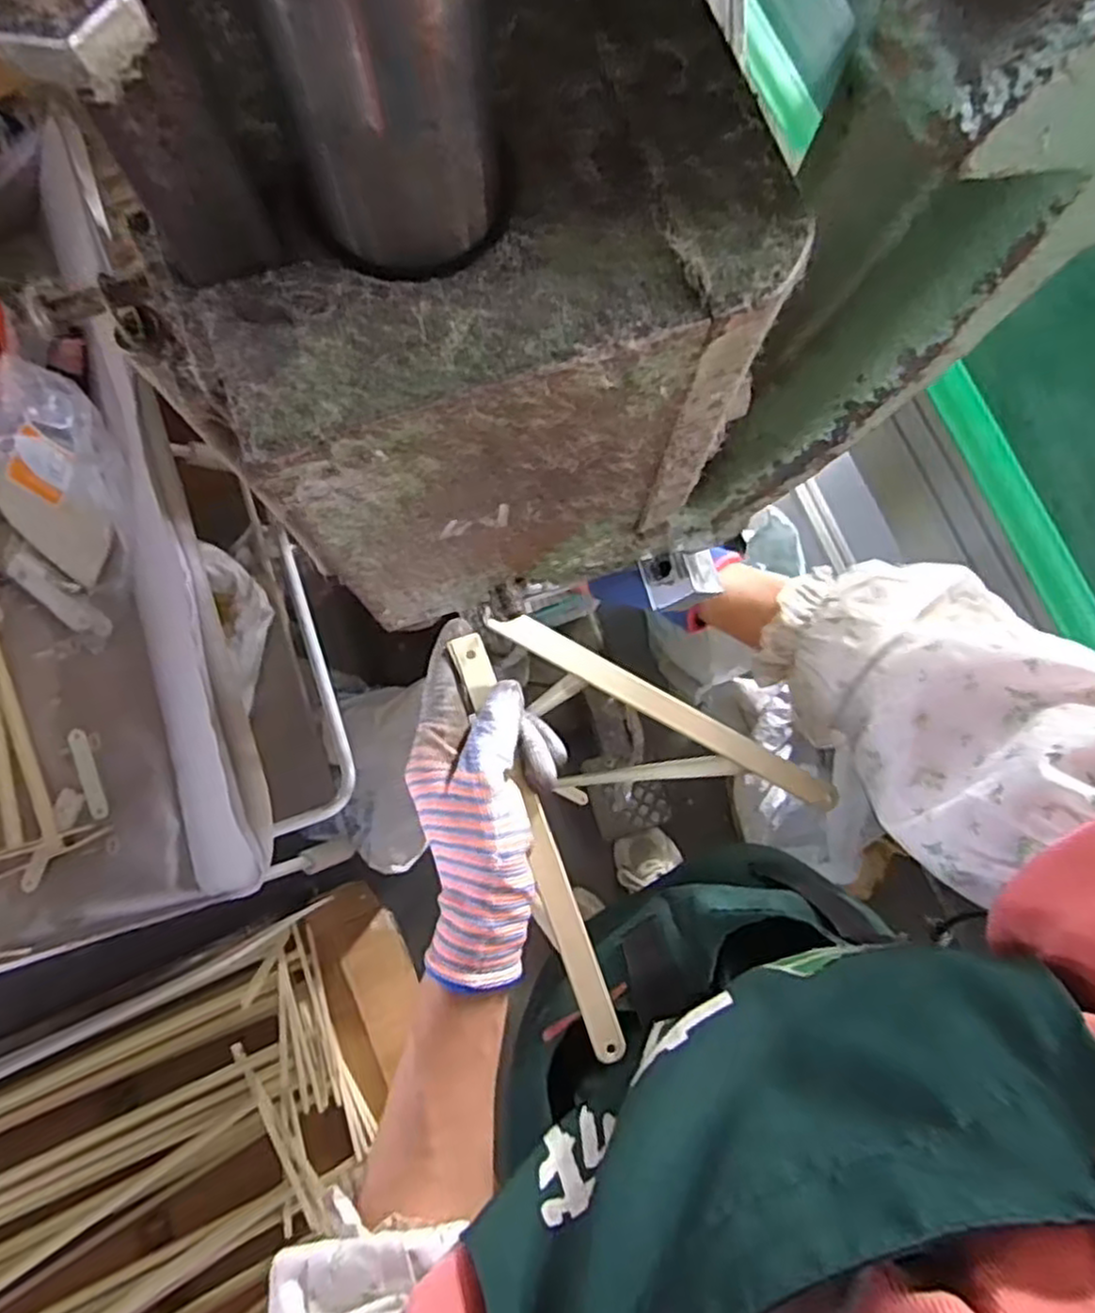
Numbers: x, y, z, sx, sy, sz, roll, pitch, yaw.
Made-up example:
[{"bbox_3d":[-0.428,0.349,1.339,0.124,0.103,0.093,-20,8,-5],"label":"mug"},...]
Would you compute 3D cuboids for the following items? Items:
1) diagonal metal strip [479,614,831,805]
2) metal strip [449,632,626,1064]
[{"bbox_3d":[0.066,0.030,0.418,0.210,0.009,0.017,29,92,0],"label":"diagonal metal strip"},{"bbox_3d":[-0.004,0.101,0.400,0.017,0.006,0.231,-19,85,-9],"label":"metal strip"}]

